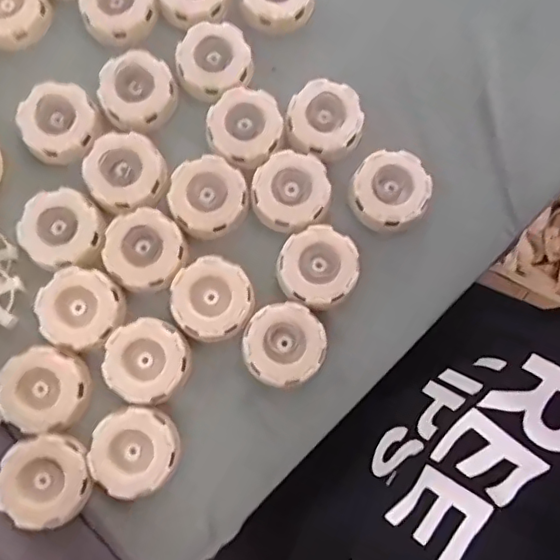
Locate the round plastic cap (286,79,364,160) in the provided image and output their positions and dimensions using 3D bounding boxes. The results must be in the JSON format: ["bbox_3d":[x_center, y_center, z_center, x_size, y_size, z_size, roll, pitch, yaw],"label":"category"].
[{"bbox_3d":[0.036,-0.129,0.464,0.059,0.035,0.058,0,78,-1],"label":"round plastic cap"}]

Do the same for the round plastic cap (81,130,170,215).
[{"bbox_3d":[-0.121,-0.086,0.443,0.060,0.021,0.056,-18,79,-5],"label":"round plastic cap"}]

